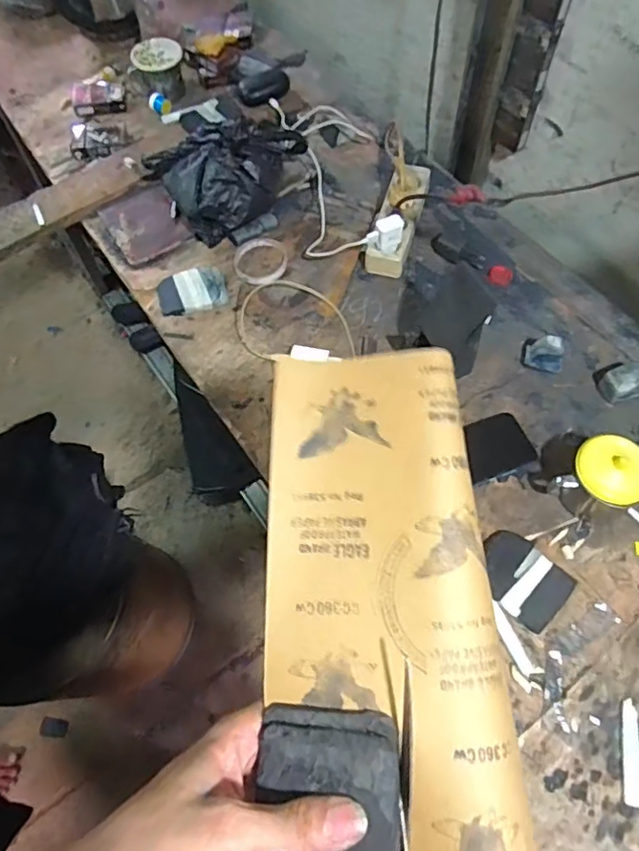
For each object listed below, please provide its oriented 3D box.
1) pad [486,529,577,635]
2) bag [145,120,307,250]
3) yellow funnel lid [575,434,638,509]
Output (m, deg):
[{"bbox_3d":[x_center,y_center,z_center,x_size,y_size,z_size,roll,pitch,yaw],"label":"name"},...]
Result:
[{"bbox_3d":[0.229,0.173,0.625,0.103,0.029,0.079,33,70,17],"label":"pad"},{"bbox_3d":[-0.143,-0.389,0.871,0.242,0.095,0.174,-11,65,-3],"label":"bag"},{"bbox_3d":[0.326,0.052,0.606,0.086,0.013,0.070,36,103,4],"label":"yellow funnel lid"}]

